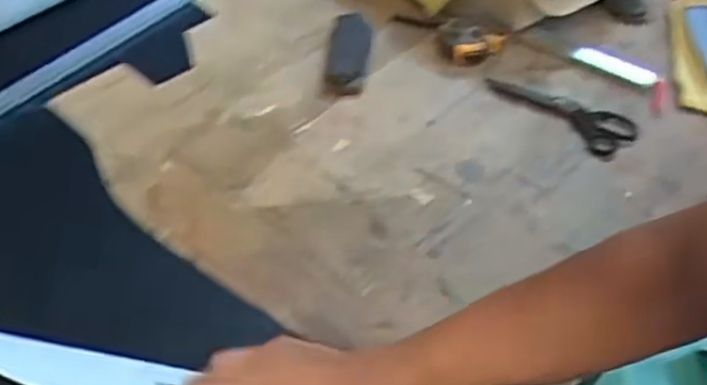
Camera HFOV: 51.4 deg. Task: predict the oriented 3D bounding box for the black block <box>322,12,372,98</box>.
[{"bbox_3d":[-0.006,-0.194,1.014,0.056,0.025,0.151,3,51,5],"label":"black block"}]

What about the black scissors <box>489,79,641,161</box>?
[{"bbox_3d":[0.269,-0.110,0.949,0.077,0.010,0.187,-37,58,-24],"label":"black scissors"}]

